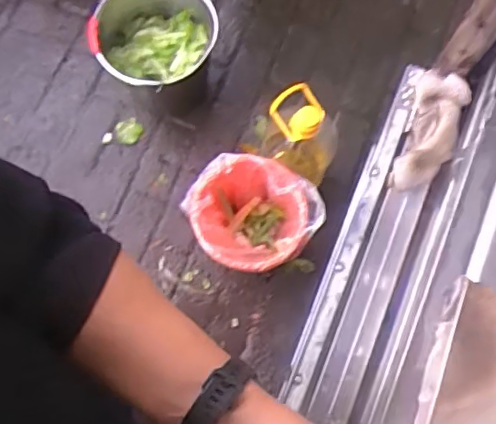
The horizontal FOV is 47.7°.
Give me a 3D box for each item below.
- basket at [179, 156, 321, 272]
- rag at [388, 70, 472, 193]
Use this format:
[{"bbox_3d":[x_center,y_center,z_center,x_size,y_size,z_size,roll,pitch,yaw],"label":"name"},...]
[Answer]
[{"bbox_3d":[0.005,0.025,1.237,0.248,0.230,0.231,1,74,-2],"label":"basket"},{"bbox_3d":[0.257,-0.119,0.796,0.072,0.043,0.190,20,74,4],"label":"rag"}]

